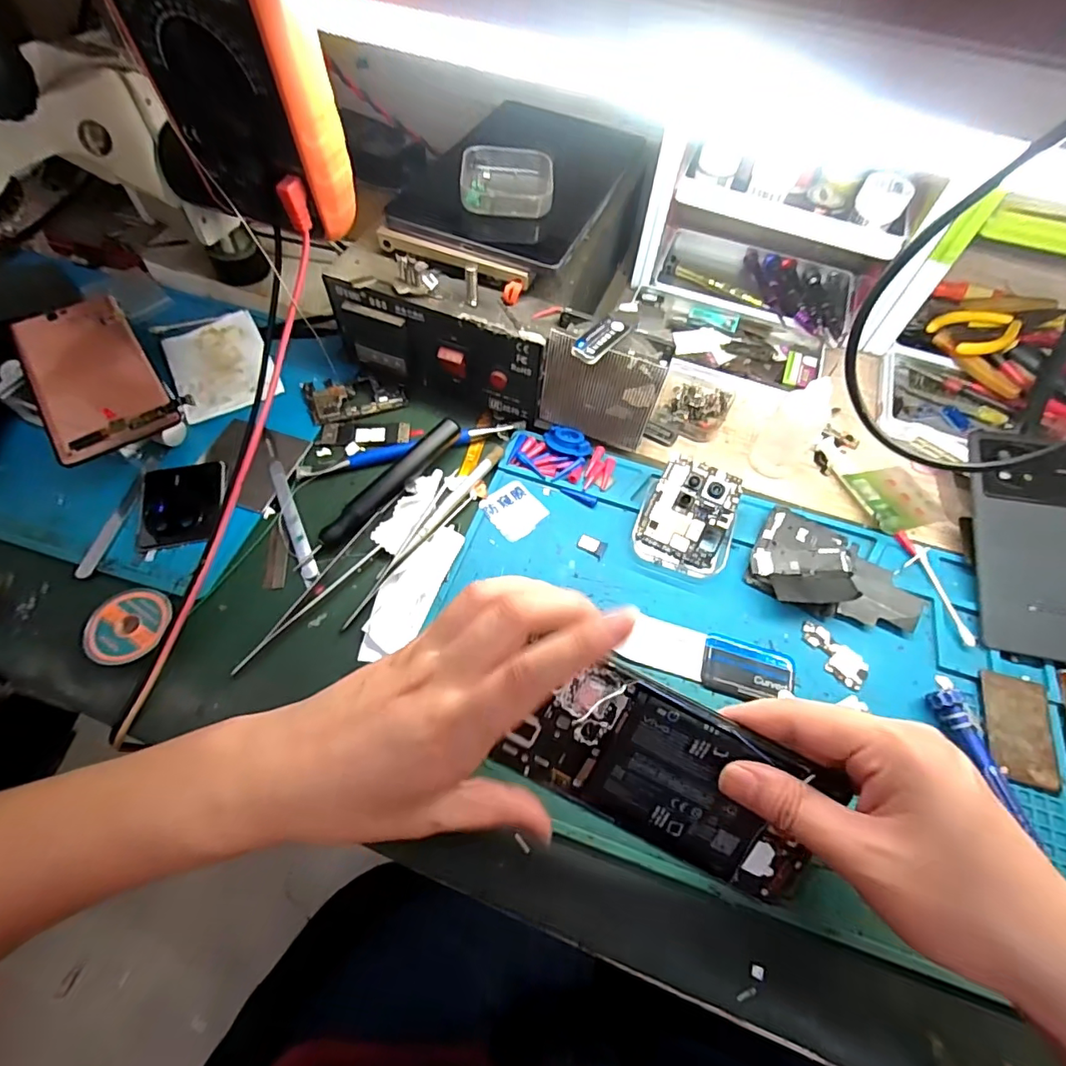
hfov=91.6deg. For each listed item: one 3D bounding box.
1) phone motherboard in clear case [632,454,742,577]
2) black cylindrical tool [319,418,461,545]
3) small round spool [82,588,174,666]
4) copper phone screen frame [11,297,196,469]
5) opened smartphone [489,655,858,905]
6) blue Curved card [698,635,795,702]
[{"bbox_3d":[0.105,-0.011,0.353,0.060,0.011,0.075,22,86,8],"label":"phone motherboard in clear case"},{"bbox_3d":[-0.096,-0.035,0.356,0.015,0.021,0.117,36,65,16],"label":"black cylindrical tool"},{"bbox_3d":[-0.232,0.055,0.300,0.044,0.011,0.044,1,60,-3],"label":"small round spool"},{"bbox_3d":[-0.313,-0.113,0.366,0.080,0.012,0.152,-36,70,-25],"label":"copper phone screen frame"},{"bbox_3d":[0.066,0.113,0.244,0.141,0.008,0.073,27,101,6],"label":"opened smartphone"},{"bbox_3d":[0.130,0.083,0.312,0.053,0.004,0.036,16,61,6],"label":"blue Curved card"}]

